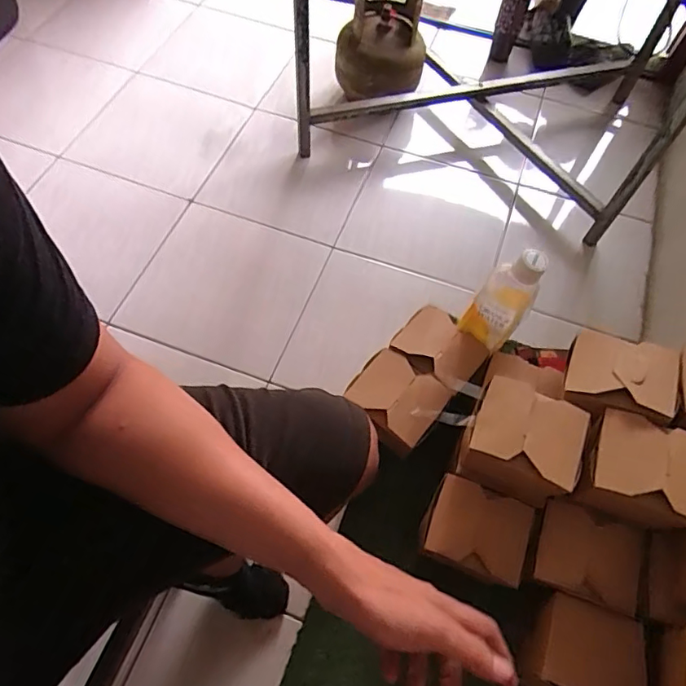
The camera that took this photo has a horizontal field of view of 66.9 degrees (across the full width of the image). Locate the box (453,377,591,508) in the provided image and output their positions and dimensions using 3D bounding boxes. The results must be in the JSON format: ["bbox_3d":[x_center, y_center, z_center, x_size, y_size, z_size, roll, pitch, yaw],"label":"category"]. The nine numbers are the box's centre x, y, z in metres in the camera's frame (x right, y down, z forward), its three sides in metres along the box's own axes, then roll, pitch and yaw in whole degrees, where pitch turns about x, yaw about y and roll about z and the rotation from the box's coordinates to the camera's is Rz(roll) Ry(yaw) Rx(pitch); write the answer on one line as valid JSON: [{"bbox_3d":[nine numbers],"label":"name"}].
[{"bbox_3d":[0.171,0.096,0.513,0.102,0.086,0.088,23,63,8],"label":"box"}]

